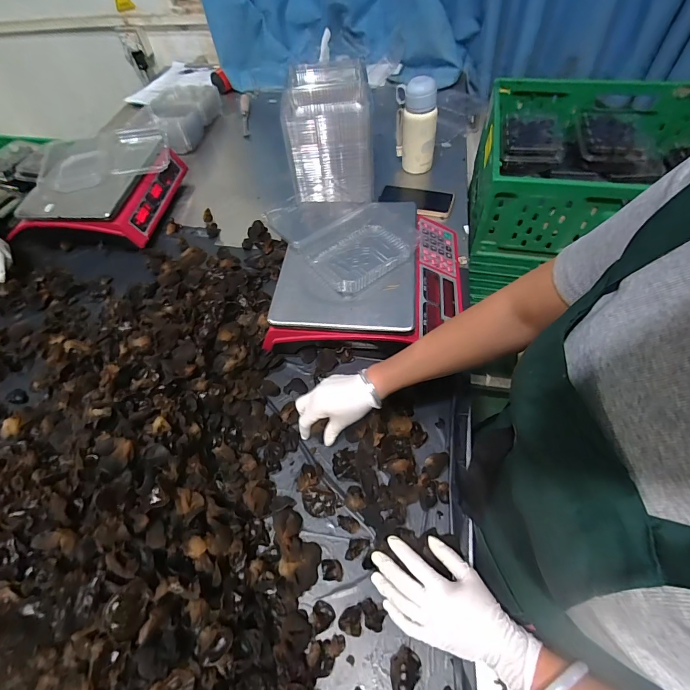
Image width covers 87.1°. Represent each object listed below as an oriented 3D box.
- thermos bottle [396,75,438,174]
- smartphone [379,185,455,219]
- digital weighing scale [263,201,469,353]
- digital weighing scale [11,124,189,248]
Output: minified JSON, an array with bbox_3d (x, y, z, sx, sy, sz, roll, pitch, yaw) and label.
[{"bbox_3d":[0.161,-0.495,0.825,0.088,0.182,0.064,0,57,5],"label":"thermos bottle"},{"bbox_3d":[0.161,-0.329,0.822,0.161,0.011,0.090,15,59,14],"label":"smartphone"},{"bbox_3d":[0.054,-0.124,0.628,0.314,0.096,0.302,5,57,8],"label":"digital weighing scale"},{"bbox_3d":[-0.538,-0.362,0.840,0.286,0.123,0.295,1,57,6],"label":"digital weighing scale"}]

